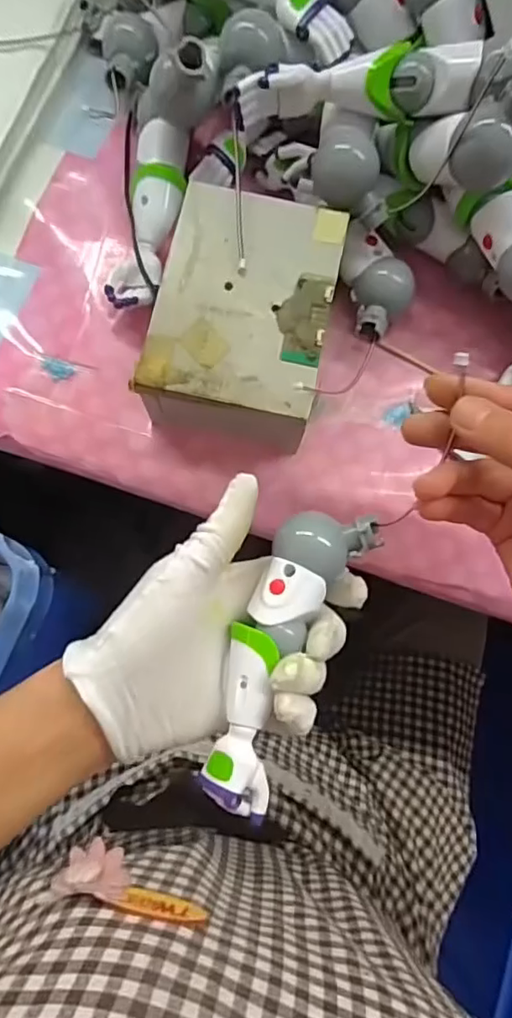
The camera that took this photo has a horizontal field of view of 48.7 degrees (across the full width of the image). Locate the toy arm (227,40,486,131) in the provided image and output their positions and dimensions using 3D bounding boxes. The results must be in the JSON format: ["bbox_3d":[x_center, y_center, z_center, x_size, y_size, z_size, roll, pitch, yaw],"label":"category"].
[{"bbox_3d":[0.050,-0.221,0.288,0.121,0.023,0.029,5,78,0],"label":"toy arm"}]

